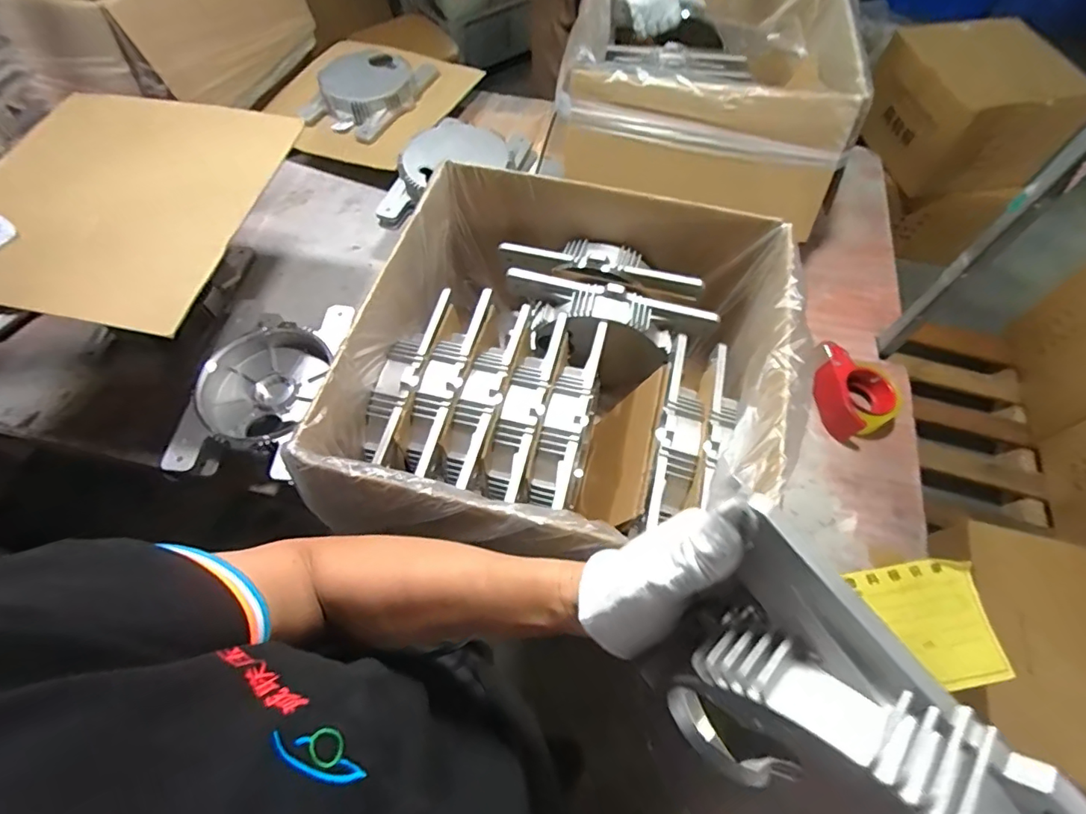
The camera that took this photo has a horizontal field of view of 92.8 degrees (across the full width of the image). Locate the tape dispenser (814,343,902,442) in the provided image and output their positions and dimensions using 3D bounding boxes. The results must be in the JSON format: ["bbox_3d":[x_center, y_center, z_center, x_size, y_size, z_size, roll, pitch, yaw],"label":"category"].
[{"bbox_3d":[0.462,-0.030,0.781,0.104,0.053,0.140,-16,63,-8],"label":"tape dispenser"}]

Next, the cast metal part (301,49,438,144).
[{"bbox_3d":[-0.355,-0.658,1.062,0.183,0.056,0.283,27,65,14],"label":"cast metal part"}]

